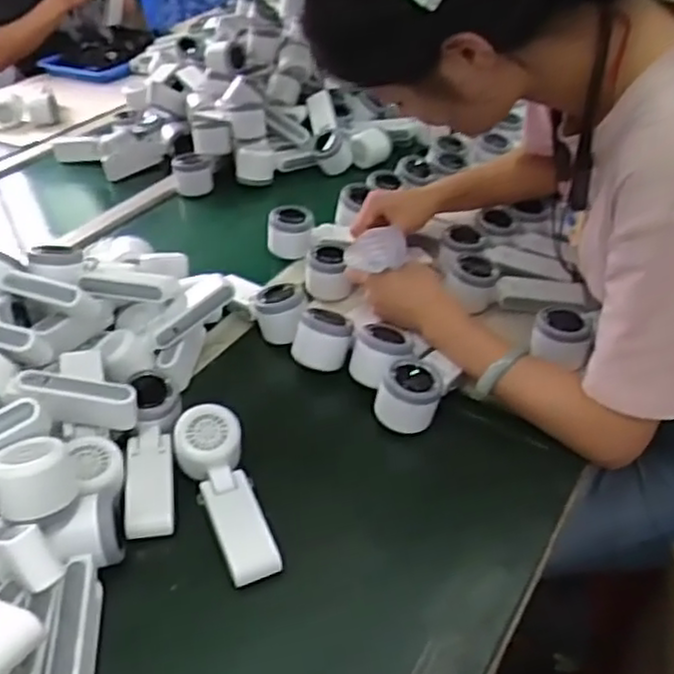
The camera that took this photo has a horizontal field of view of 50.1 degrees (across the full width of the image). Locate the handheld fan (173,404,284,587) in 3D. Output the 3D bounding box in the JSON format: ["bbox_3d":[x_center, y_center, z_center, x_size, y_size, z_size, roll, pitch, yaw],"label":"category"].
[{"bbox_3d":[-0.093,0.135,0.619,0.054,0.037,0.161,-17,56,-17],"label":"handheld fan"}]

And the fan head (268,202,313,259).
[{"bbox_3d":[-0.062,-0.141,0.961,0.062,0.047,0.055,-6,37,-3],"label":"fan head"}]

